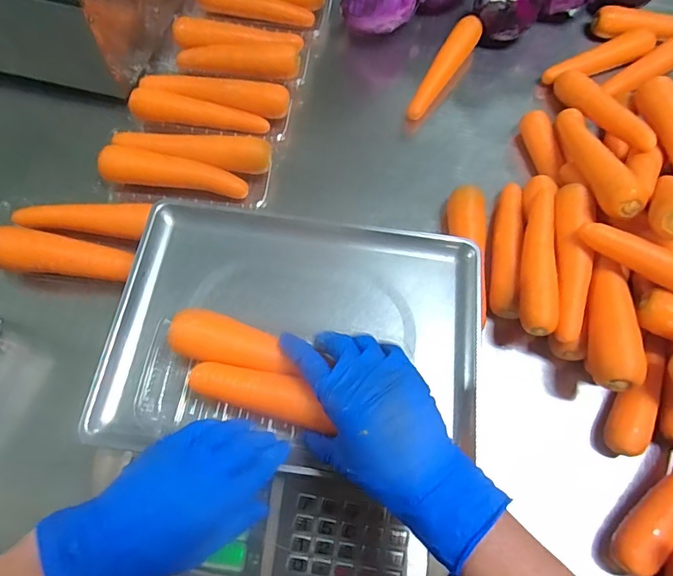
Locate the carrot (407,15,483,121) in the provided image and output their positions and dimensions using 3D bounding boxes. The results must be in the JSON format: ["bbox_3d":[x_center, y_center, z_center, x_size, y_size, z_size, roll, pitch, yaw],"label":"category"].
[{"bbox_3d":[0.170,-0.340,0.733,0.042,0.031,0.224,27,68,9],"label":"carrot"}]

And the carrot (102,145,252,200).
[{"bbox_3d":[-0.206,-0.145,0.593,0.175,0.040,0.033,7,67,0],"label":"carrot"}]

